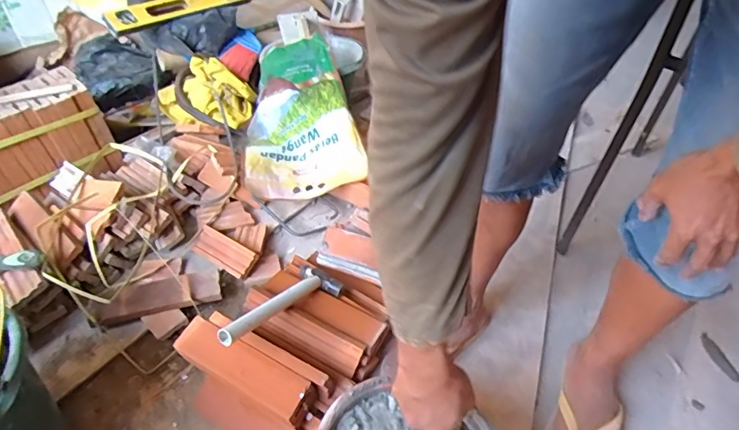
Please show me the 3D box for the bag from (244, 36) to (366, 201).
[{"bbox_3d":[-0.178,-0.236,1.105,0.270,0.102,0.426,-20,70,9],"label":"bag"}]

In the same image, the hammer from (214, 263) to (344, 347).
[{"bbox_3d":[-0.148,0.145,0.776,0.085,0.030,0.248,27,26,23],"label":"hammer"}]

